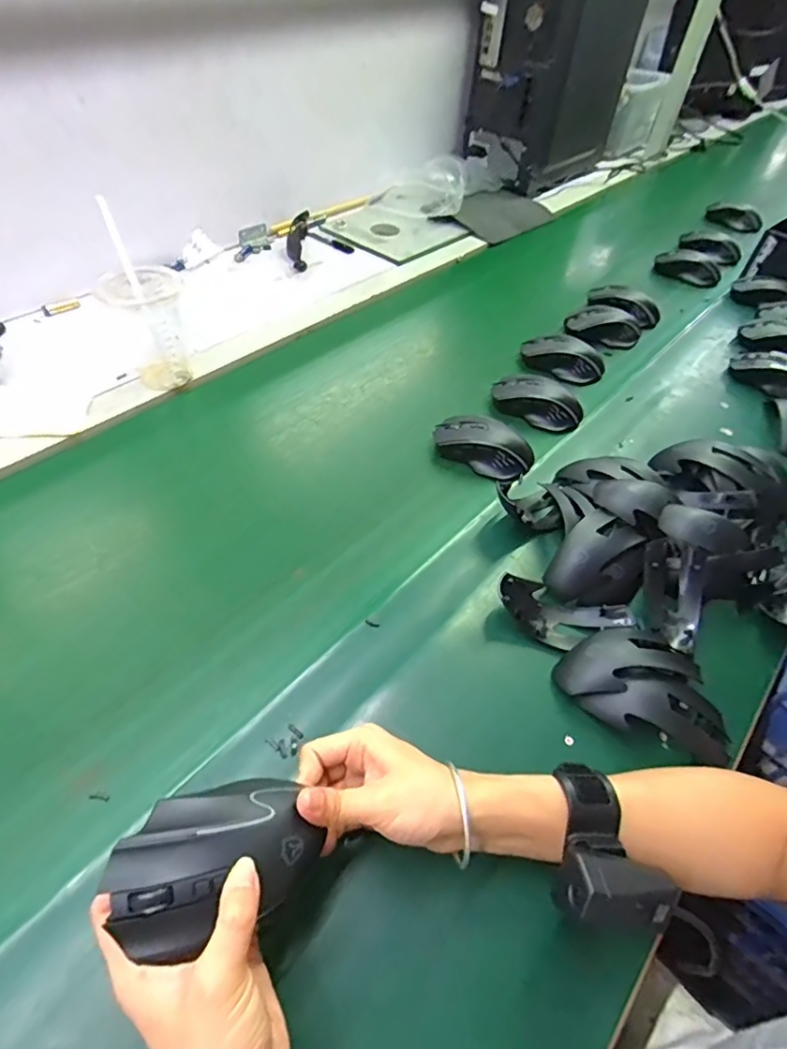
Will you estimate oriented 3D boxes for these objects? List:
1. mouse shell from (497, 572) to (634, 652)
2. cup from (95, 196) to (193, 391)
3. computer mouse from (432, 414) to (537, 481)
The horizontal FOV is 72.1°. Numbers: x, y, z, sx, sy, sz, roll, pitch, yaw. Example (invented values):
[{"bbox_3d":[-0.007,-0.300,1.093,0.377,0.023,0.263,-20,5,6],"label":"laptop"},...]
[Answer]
[{"bbox_3d":[0.150,0.083,0.487,0.118,0.037,0.051,17,51,8],"label":"mouse shell"},{"bbox_3d":[-0.299,-0.267,0.645,0.092,0.179,0.105,-15,54,-18],"label":"cup"},{"bbox_3d":[0.103,-0.092,0.637,0.117,0.043,0.063,29,53,17],"label":"computer mouse"}]

